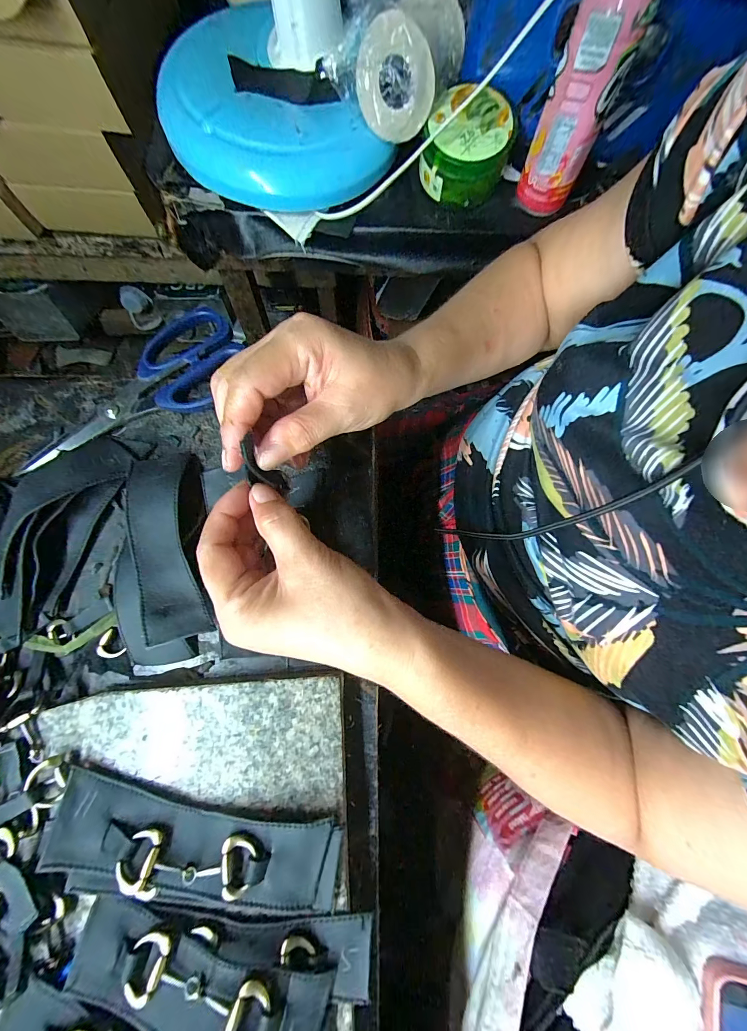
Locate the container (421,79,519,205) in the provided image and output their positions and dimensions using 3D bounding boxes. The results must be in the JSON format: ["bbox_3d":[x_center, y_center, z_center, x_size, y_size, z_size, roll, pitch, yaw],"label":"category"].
[{"bbox_3d":[0.110,-0.433,0.409,0.096,0.076,0.091,0,78,-1],"label":"container"}]

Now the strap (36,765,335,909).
[{"bbox_3d":[-0.102,0.181,0.189,0.150,0.018,0.041,10,78,1],"label":"strap"}]

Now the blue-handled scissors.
[{"bbox_3d":[-0.188,-0.098,0.261,0.178,0.013,0.082,-25,80,-6],"label":"blue-handled scissors"}]

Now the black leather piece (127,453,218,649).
[{"bbox_3d":[-0.140,0.016,0.229,0.040,0.012,0.130,-14,76,-11],"label":"black leather piece"}]

